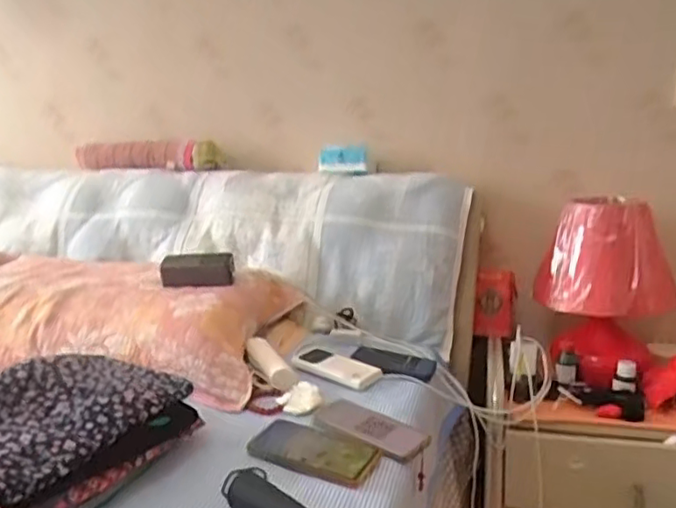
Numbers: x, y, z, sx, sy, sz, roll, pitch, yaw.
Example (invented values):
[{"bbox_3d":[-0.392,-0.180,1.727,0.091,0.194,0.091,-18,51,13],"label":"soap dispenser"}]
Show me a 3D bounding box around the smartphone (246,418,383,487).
[{"bbox_3d":[-0.032,0.253,0.801,0.161,0.010,0.084,8,24,25],"label":"smartphone"}]

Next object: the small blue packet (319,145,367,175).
[{"bbox_3d":[0.007,-0.210,1.383,0.101,0.060,0.041,3,12,16],"label":"small blue packet"}]

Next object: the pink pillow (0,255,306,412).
[{"bbox_3d":[-0.453,0.111,1.132,0.680,0.147,0.359,2,12,10],"label":"pink pillow"}]

